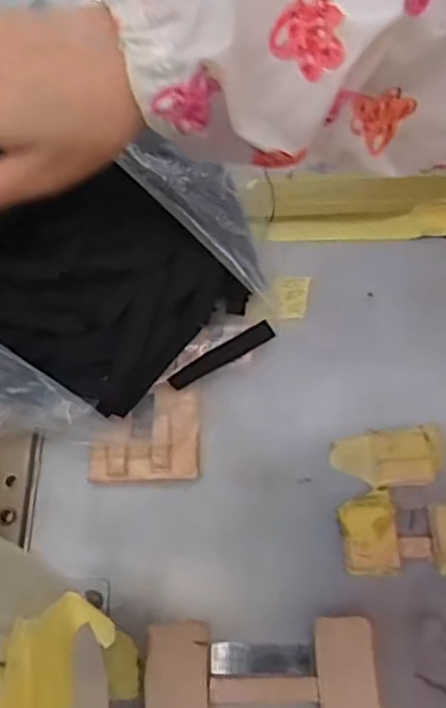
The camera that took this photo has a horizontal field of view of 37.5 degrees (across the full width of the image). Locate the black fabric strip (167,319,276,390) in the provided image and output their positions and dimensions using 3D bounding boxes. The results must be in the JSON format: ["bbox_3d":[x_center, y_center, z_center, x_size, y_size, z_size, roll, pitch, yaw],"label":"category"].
[{"bbox_3d":[0.000,0.000,0.298,0.054,0.006,0.010,-32,67,-12],"label":"black fabric strip"}]

